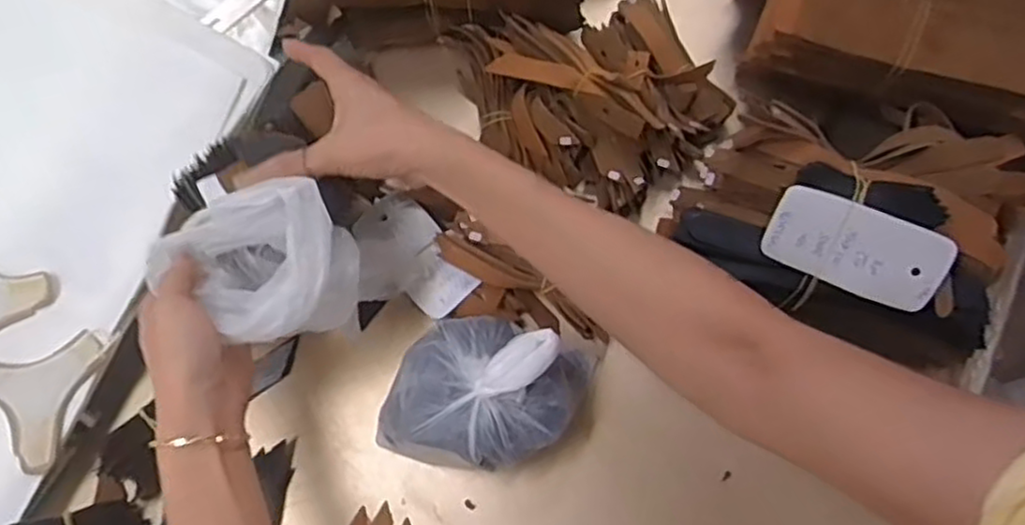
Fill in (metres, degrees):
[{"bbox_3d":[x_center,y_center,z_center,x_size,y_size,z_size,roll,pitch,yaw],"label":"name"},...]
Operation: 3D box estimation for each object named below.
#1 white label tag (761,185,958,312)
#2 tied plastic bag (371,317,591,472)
[{"bbox_3d":[0.216,-0.011,0.457,0.104,0.057,0.007,27,28,15],"label":"white label tag"},{"bbox_3d":[-0.020,0.085,0.478,0.129,0.088,0.094,13,70,8],"label":"tied plastic bag"}]

